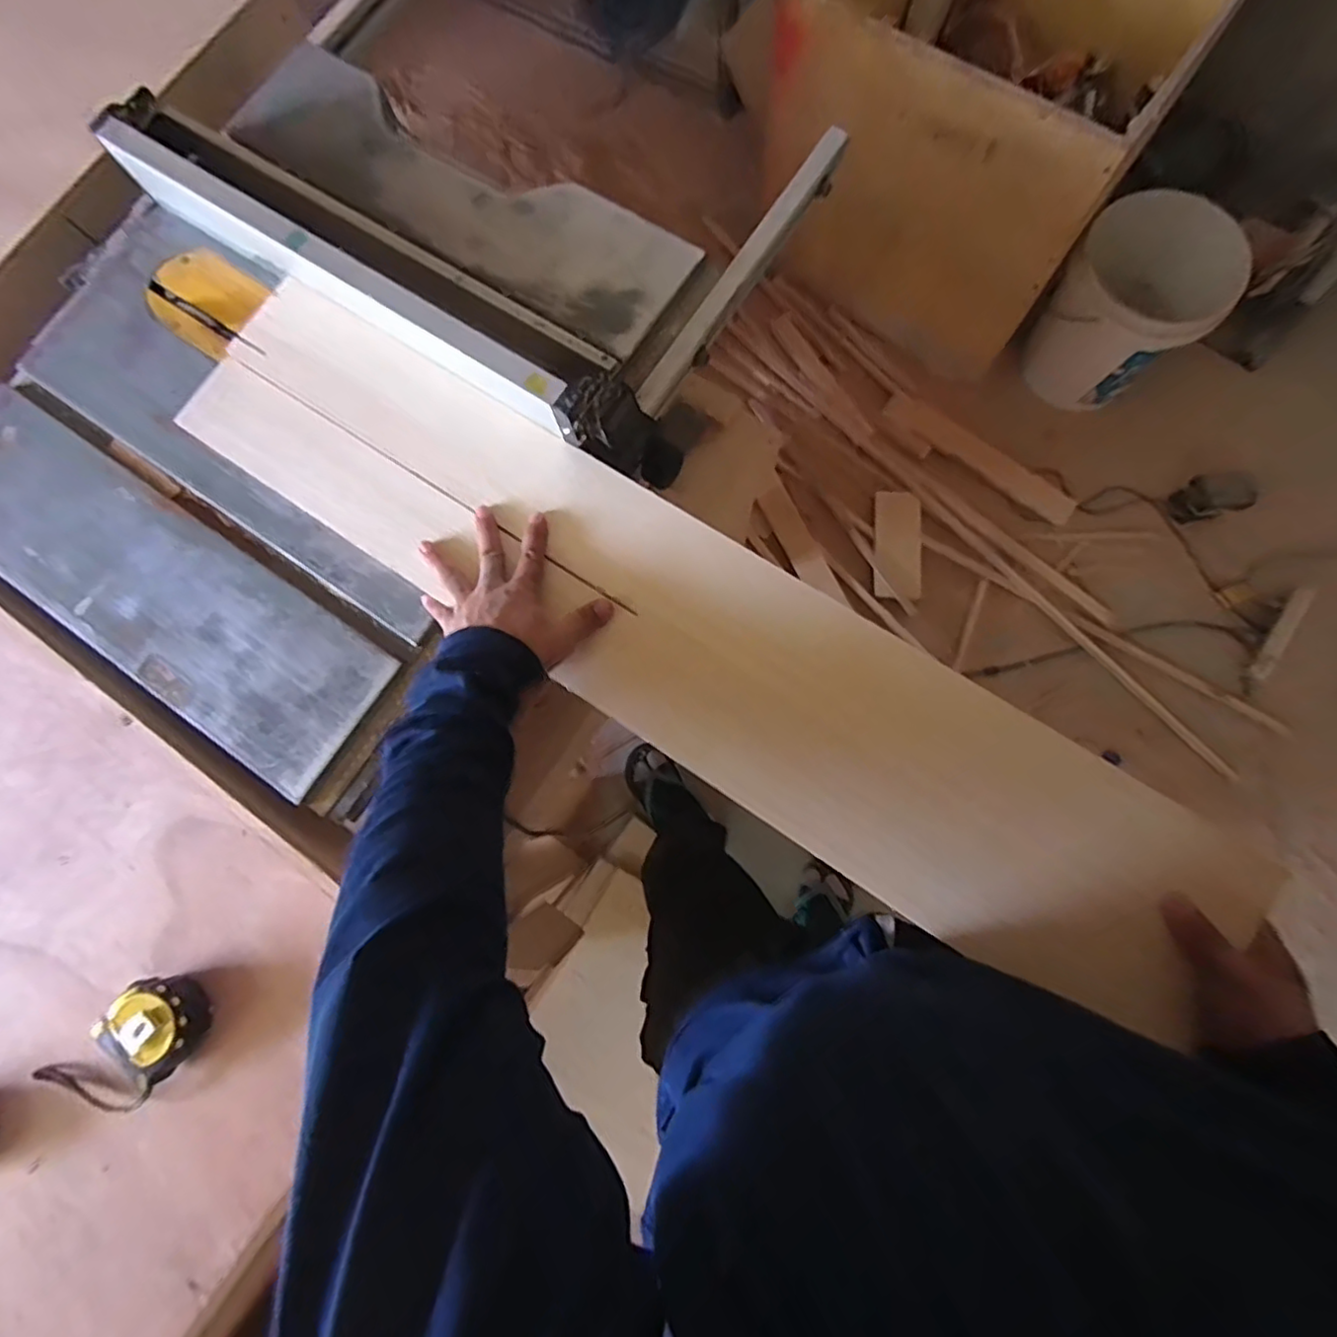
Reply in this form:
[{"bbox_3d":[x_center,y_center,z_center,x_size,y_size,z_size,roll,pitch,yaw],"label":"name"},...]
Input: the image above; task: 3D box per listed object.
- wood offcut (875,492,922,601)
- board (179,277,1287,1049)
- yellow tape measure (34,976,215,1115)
[{"bbox_3d":[0.511,-0.276,1.430,0.098,0.013,0.238,1,80,3],"label":"wood offcut"},{"bbox_3d":[-0.013,-0.053,0.554,0.951,0.028,0.199,34,81,10],"label":"board"},{"bbox_3d":[-0.449,0.317,0.527,0.141,0.037,0.080,-41,81,-7],"label":"yellow tape measure"}]

